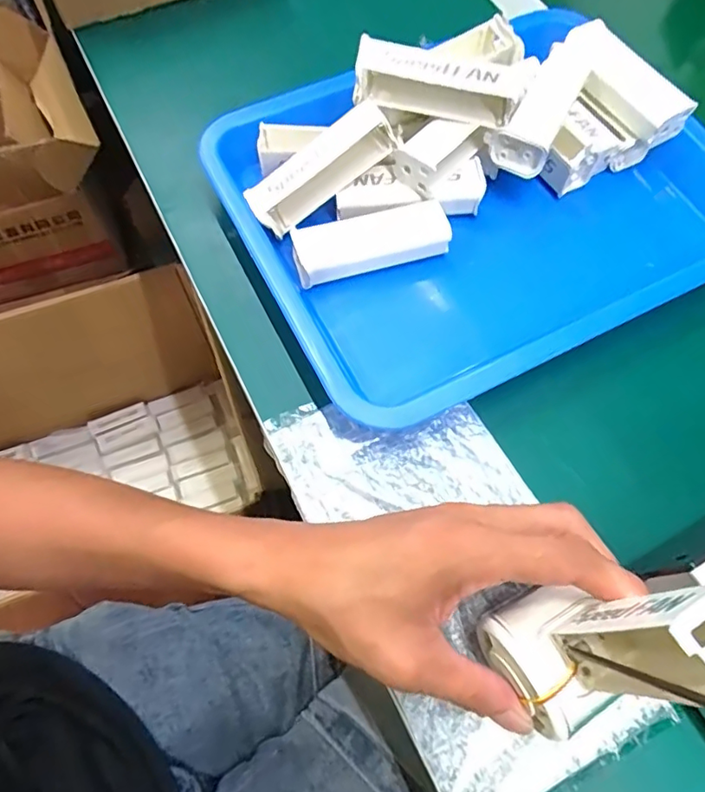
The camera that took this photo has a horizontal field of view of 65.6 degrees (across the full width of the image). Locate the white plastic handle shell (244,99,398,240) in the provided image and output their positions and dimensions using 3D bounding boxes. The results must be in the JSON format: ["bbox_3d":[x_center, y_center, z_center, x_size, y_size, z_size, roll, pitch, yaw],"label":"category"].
[{"bbox_3d":[-0.020,-0.148,0.357,0.101,0.023,0.029,-35,71,6],"label":"white plastic handle shell"}]

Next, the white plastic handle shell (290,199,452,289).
[{"bbox_3d":[0.012,-0.101,0.359,0.102,0.019,0.033,-15,68,-8],"label":"white plastic handle shell"}]

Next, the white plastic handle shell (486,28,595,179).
[{"bbox_3d":[0.140,-0.208,0.381,0.035,0.024,0.133,30,69,11],"label":"white plastic handle shell"}]

